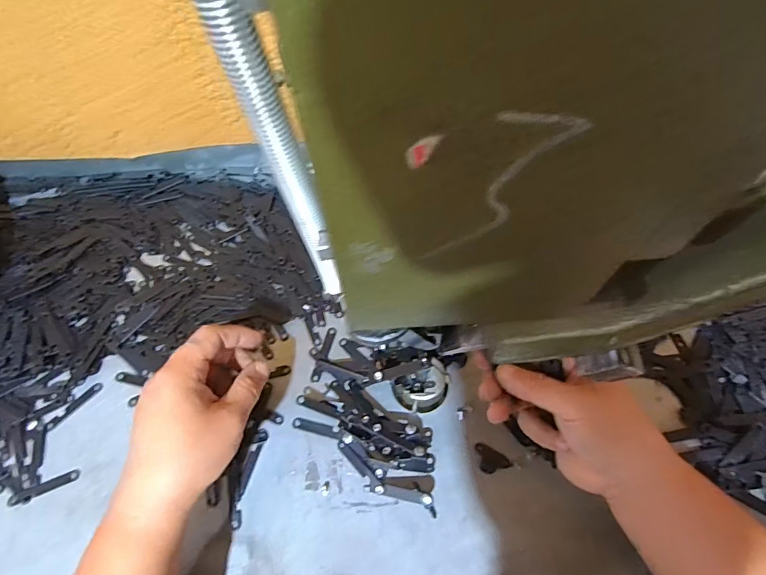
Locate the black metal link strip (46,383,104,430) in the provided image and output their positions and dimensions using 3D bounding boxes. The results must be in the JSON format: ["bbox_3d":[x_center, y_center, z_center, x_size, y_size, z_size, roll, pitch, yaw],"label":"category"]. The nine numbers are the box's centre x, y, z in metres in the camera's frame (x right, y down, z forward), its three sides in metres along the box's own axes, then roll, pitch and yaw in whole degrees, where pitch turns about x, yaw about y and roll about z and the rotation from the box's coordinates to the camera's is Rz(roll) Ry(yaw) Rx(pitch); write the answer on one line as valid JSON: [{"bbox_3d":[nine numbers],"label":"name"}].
[{"bbox_3d":[-0.266,0.102,0.379,0.008,0.004,0.051,43,70,13],"label":"black metal link strip"}]

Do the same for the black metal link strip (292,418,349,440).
[{"bbox_3d":[-0.052,0.116,0.362,0.046,0.004,0.009,12,65,7],"label":"black metal link strip"}]

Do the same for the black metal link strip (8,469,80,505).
[{"bbox_3d":[-0.270,0.159,0.350,0.052,0.004,0.008,-21,66,-8],"label":"black metal link strip"}]

